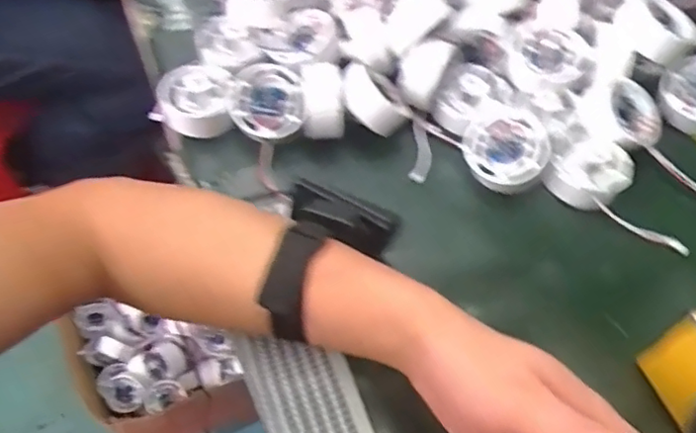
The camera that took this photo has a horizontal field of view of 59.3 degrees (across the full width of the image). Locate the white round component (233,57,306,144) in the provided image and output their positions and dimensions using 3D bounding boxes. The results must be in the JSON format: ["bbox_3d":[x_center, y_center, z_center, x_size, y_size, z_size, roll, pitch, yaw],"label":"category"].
[{"bbox_3d":[-0.062,-0.088,0.460,0.050,0.026,0.063,-14,60,-11],"label":"white round component"}]

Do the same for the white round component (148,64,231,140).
[{"bbox_3d":[-0.121,-0.092,0.473,0.063,0.031,0.060,1,58,-2],"label":"white round component"}]

